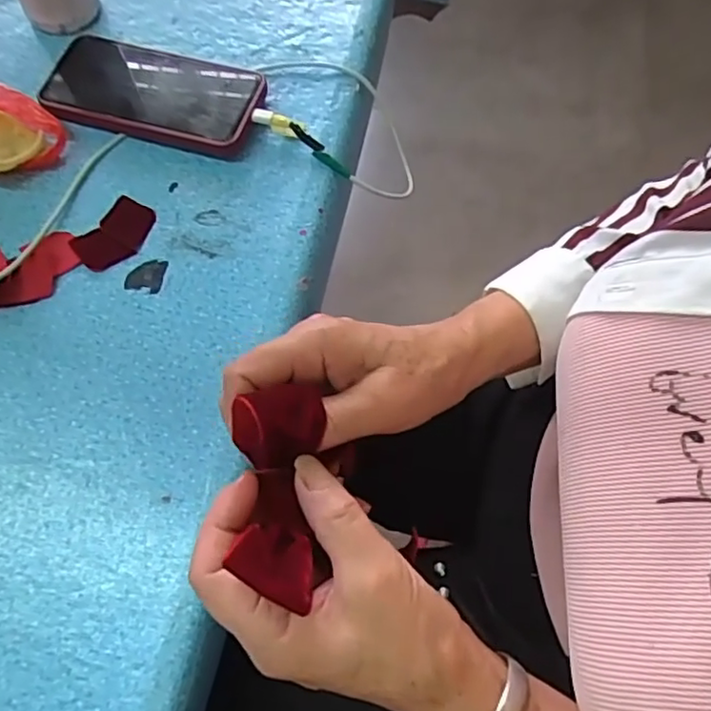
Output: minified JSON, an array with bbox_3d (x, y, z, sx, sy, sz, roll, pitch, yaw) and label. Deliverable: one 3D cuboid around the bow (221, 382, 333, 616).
[{"bbox_3d":[-0.032,0.057,0.266,0.036,0.032,0.089,-2,64,-2],"label":"bow"}]

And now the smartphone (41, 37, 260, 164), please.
[{"bbox_3d":[-0.153,-0.200,0.475,0.157,0.019,0.080,15,68,6],"label":"smartphone"}]

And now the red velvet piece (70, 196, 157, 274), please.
[{"bbox_3d":[-0.169,-0.086,0.435,0.041,0.009,0.058,37,72,14],"label":"red velvet piece"}]

